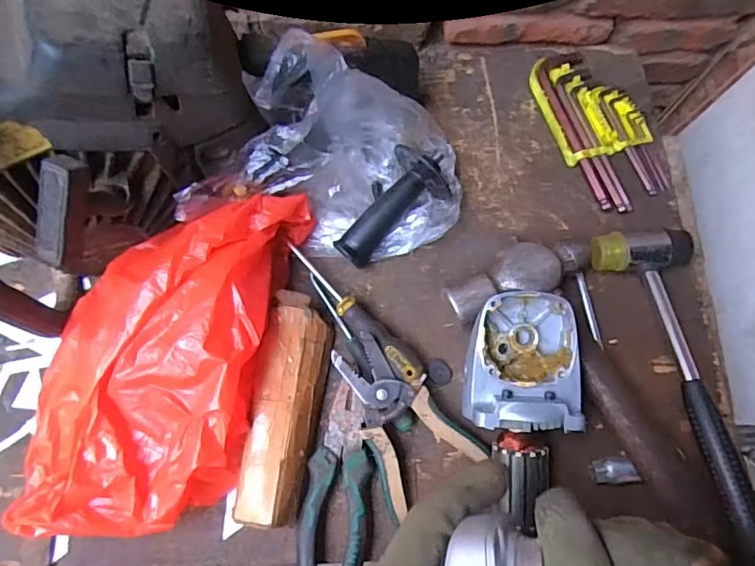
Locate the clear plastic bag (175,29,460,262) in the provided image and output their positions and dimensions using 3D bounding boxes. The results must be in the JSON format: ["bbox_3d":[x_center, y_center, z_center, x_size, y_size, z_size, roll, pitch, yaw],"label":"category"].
[{"bbox_3d":[-0.033,-0.107,0.421,0.214,0.144,0.147,8,75,2],"label":"clear plastic bag"}]

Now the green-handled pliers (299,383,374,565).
[{"bbox_3d":[-0.033,0.172,0.402,0.050,0.014,0.172,7,75,2],"label":"green-handled pliers"}]

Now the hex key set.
[{"bbox_3d":[0.216,-0.153,0.498,0.088,0.011,0.168,-16,75,-4],"label":"hex key set"}]

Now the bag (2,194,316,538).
[{"bbox_3d":[-0.172,0.051,0.405,0.166,0.085,0.290,11,75,3],"label":"bag"}]

